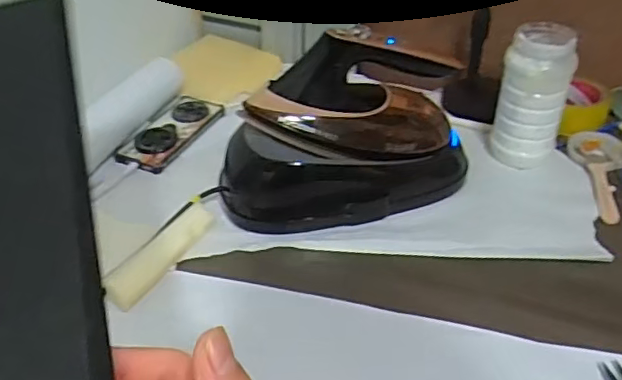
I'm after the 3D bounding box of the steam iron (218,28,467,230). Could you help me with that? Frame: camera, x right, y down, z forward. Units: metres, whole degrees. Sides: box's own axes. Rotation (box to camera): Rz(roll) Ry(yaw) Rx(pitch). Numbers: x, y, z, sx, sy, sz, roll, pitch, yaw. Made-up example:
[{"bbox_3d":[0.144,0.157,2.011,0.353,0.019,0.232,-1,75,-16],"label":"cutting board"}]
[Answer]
[{"bbox_3d":[0.043,-0.069,0.678,0.296,0.180,0.131,-4,39,-2],"label":"steam iron"}]

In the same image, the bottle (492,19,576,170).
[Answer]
[{"bbox_3d":[0.274,-0.112,0.736,0.079,0.164,0.060,15,42,19],"label":"bottle"}]

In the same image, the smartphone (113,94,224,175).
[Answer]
[{"bbox_3d":[-0.194,-0.080,0.834,0.083,0.014,0.162,18,43,23],"label":"smartphone"}]

